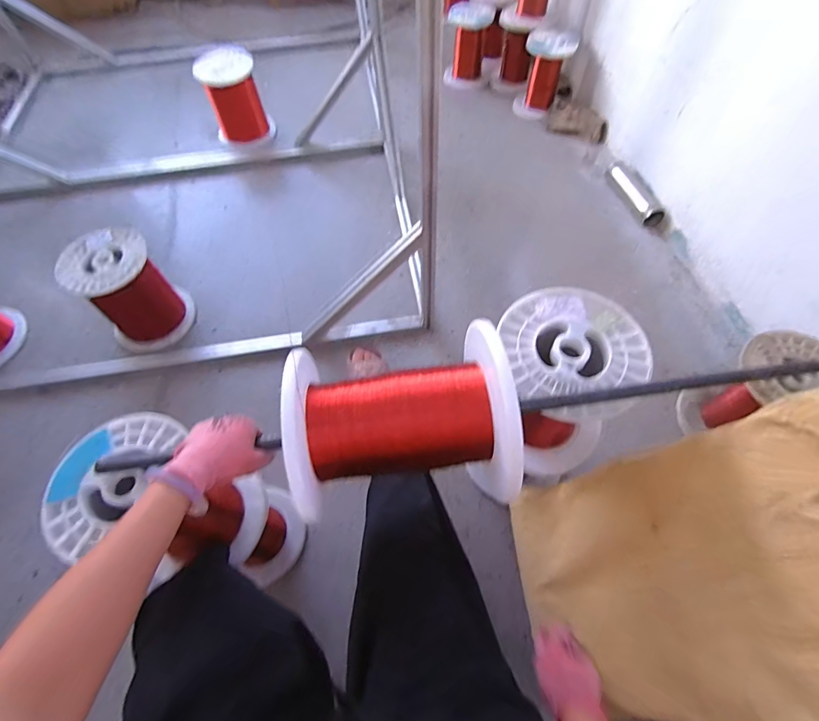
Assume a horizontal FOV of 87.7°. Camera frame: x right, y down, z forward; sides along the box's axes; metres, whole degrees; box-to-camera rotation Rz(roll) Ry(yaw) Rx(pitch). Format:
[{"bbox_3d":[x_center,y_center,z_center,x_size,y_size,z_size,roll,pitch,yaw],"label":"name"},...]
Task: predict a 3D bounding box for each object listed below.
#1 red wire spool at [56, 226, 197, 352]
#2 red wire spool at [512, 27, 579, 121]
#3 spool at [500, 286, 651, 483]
[{"bbox_3d":[-0.705,-0.174,1.079,0.185,0.247,0.196,-1,59,1],"label":"red wire spool"},{"bbox_3d":[0.491,-1.036,1.546,0.167,0.234,0.162,-1,59,1],"label":"red wire spool"},{"bbox_3d":[0.222,0.044,0.657,0.192,0.224,0.213,-8,59,-4],"label":"spool"}]

